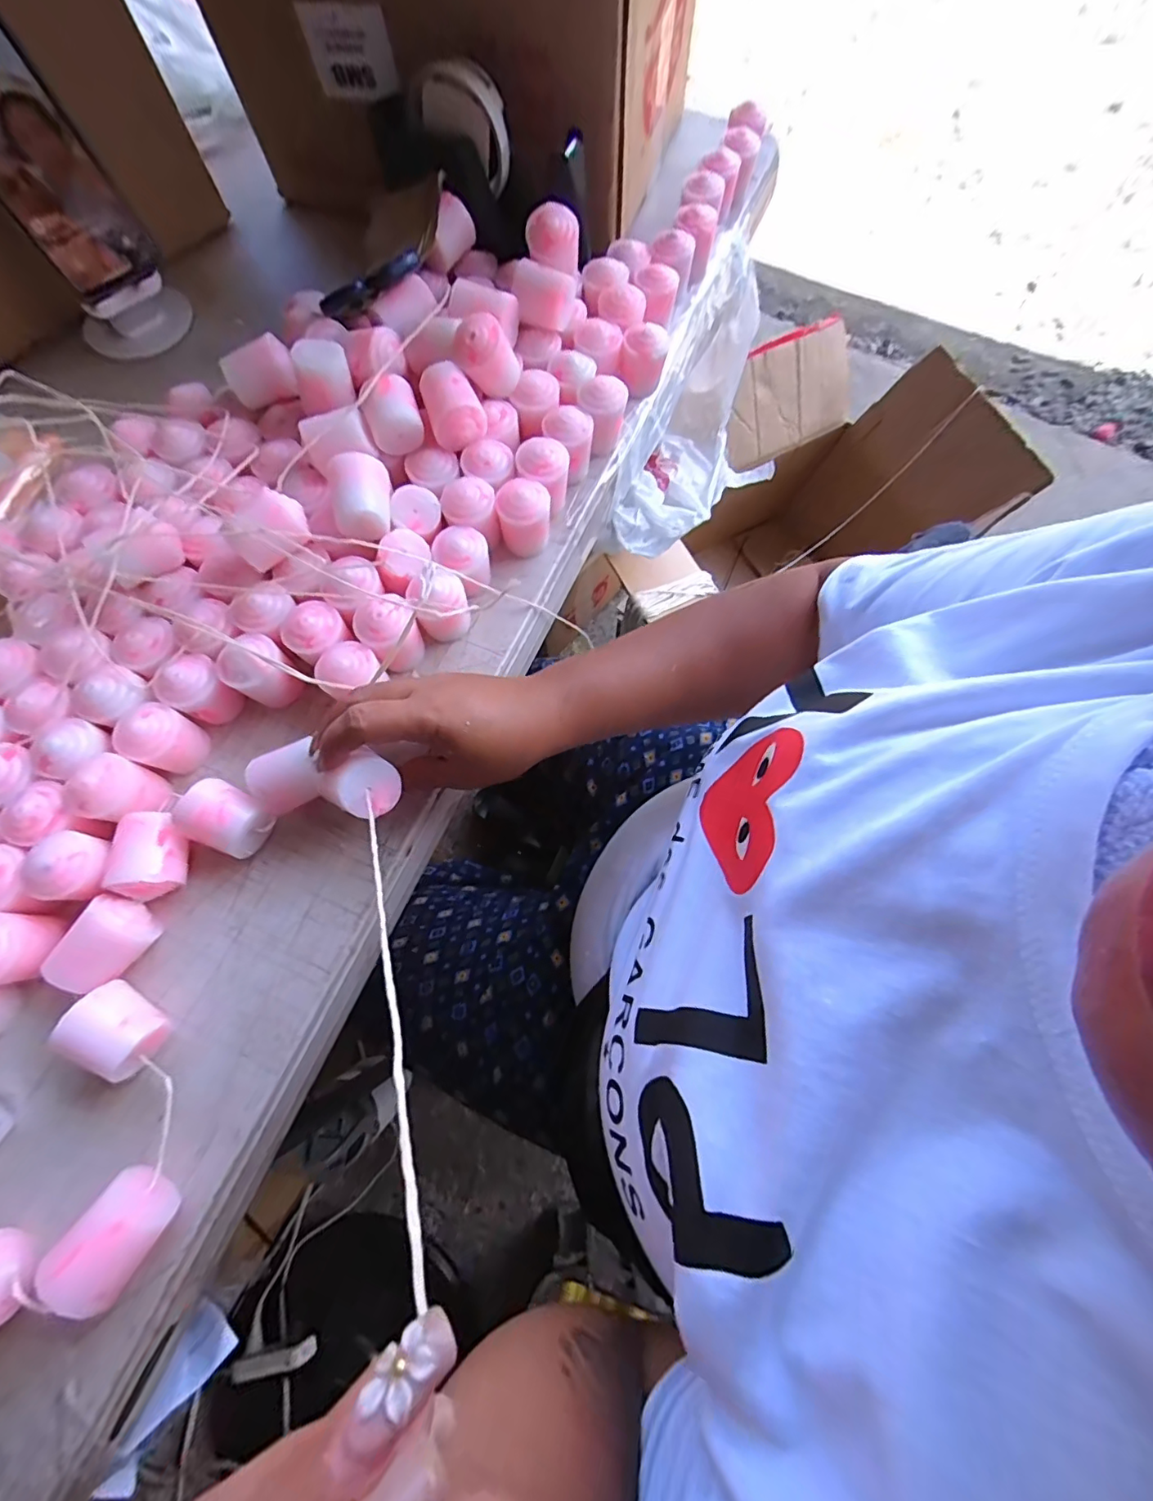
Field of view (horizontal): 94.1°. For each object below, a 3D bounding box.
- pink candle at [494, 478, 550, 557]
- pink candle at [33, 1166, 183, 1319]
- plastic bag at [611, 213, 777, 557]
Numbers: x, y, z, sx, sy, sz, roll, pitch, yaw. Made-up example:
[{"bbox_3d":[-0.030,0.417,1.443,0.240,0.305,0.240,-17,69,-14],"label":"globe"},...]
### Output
[{"bbox_3d":[-0.037,-0.166,0.385,0.036,0.044,0.033,0,72,-1],"label":"pink candle"},{"bbox_3d":[-0.220,0.233,0.257,0.036,0.039,0.040,31,75,9],"label":"pink candle"},{"bbox_3d":[0.121,-0.326,0.542,0.089,0.150,0.332,22,74,6],"label":"plastic bag"}]

